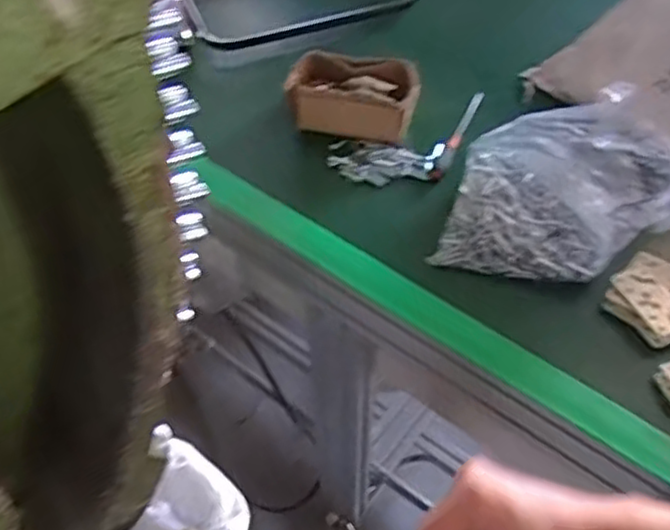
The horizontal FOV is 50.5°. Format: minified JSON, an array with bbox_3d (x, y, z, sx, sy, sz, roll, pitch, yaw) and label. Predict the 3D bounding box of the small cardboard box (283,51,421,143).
[{"bbox_3d":[0.022,-0.208,0.878,0.155,0.063,0.097,14,53,12],"label":"small cardboard box"}]

